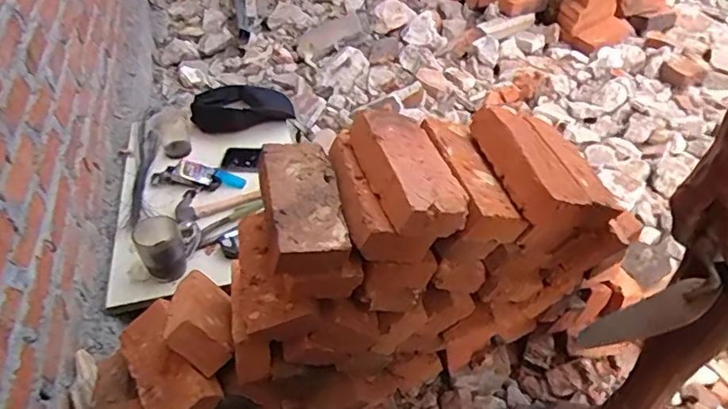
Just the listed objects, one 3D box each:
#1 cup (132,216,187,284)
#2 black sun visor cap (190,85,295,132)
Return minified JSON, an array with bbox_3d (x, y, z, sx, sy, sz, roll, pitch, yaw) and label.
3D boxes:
[{"bbox_3d":[-0.347,0.071,0.919,0.074,0.088,0.085,-21,46,-20],"label":"cup"},{"bbox_3d":[-0.308,-0.249,1.292,0.233,0.062,0.176,-20,46,-19],"label":"black sun visor cap"}]

